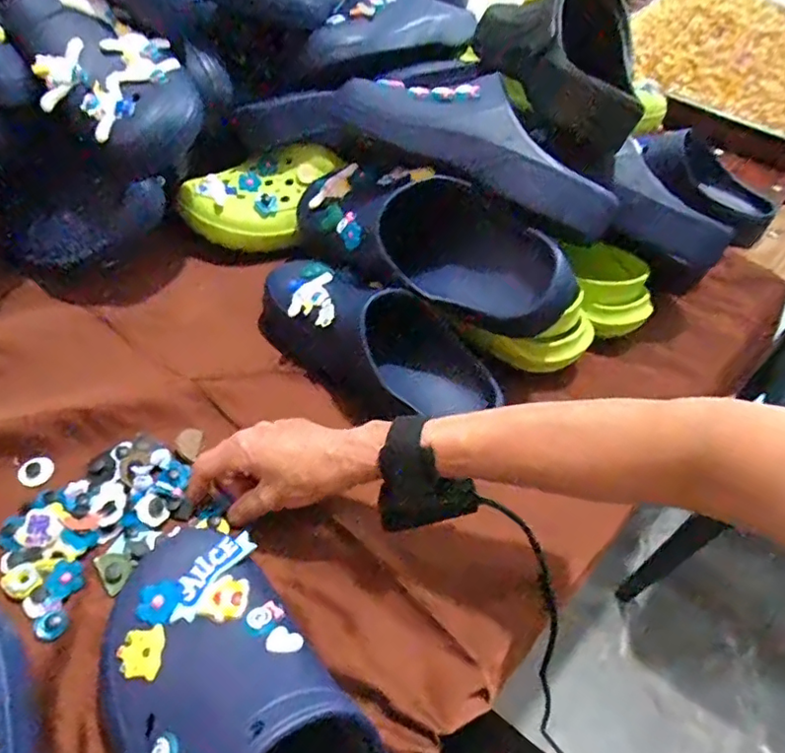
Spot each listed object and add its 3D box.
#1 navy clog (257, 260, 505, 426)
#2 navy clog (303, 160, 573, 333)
[{"bbox_3d":[-0.023,-0.029,0.517,0.245,0.089,0.087,29,53,19],"label":"navy clog"},{"bbox_3d":[0.016,-0.125,0.528,0.284,0.095,0.100,35,55,22],"label":"navy clog"}]

